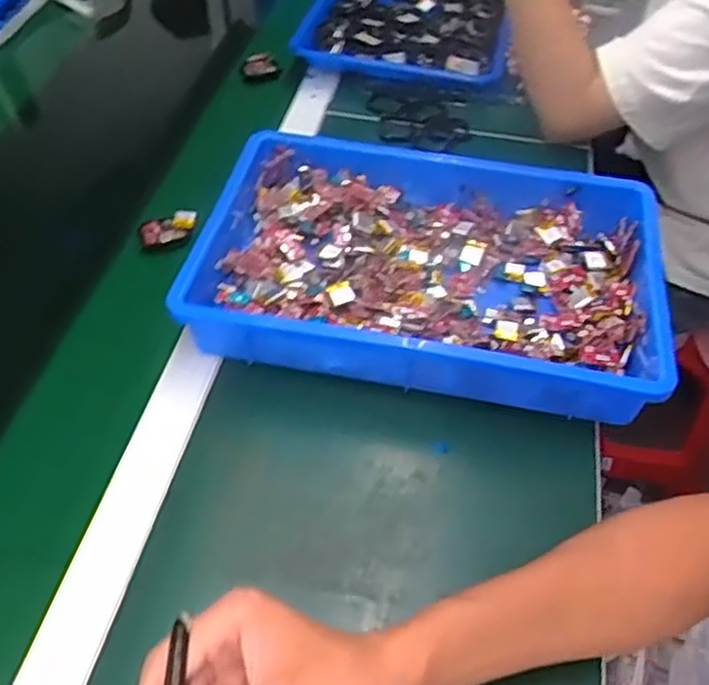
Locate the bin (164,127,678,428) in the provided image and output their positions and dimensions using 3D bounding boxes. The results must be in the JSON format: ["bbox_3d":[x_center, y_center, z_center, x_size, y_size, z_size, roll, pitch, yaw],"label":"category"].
[{"bbox_3d":[0.057,-0.069,0.618,0.362,0.060,0.238,7,49,9],"label":"bin"}]

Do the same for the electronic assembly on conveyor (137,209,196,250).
[{"bbox_3d":[-0.174,-0.107,0.692,0.057,0.018,0.026,-27,53,-21],"label":"electronic assembly on conveyor"}]

